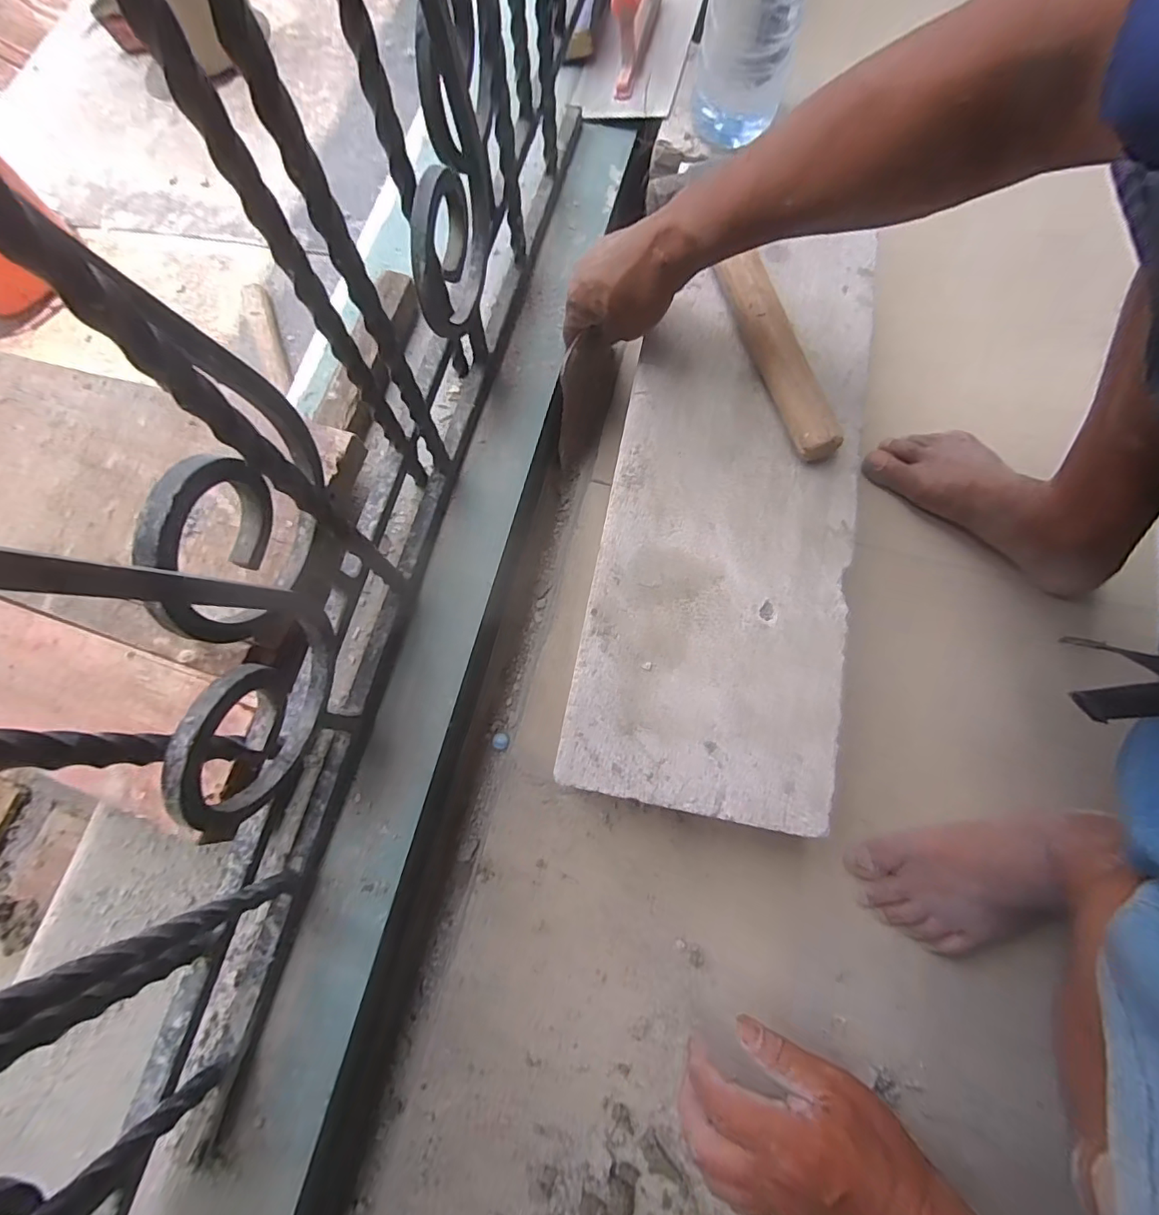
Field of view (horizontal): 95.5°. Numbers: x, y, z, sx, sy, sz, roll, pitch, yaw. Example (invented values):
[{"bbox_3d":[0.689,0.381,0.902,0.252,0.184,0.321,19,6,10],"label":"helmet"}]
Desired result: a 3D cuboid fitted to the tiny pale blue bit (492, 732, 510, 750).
[{"bbox_3d":[-0.073,0.123,0.485,0.015,0.005,0.015,0,76,1],"label":"tiny pale blue bit"}]

